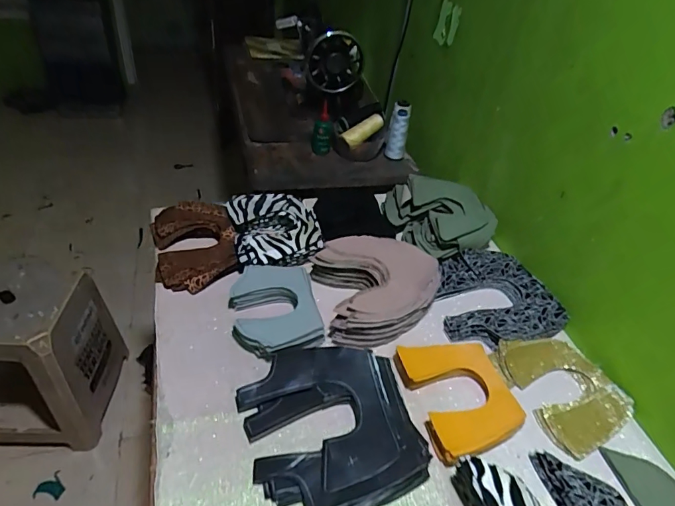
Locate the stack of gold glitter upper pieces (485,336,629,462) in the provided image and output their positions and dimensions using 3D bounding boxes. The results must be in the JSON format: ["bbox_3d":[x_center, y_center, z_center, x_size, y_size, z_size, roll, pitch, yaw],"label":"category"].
[{"bbox_3d":[0.308,0.176,0.632,0.131,0.018,0.163,-17,47,-27],"label":"stack of gold glitter upper pieces"}]

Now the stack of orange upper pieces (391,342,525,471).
[{"bbox_3d":[0.161,0.182,0.598,0.129,0.025,0.158,-6,43,-16],"label":"stack of orange upper pieces"}]

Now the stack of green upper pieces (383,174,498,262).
[{"bbox_3d":[0.193,-0.072,0.856,0.171,0.074,0.182,-15,46,-25],"label":"stack of green upper pieces"}]

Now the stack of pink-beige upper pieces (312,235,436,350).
[{"bbox_3d":[0.063,0.048,0.714,0.180,0.055,0.178,-6,42,-16],"label":"stack of pink-beige upper pieces"}]

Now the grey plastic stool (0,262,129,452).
[{"bbox_3d":[-0.777,0.264,1.196,0.308,0.386,0.322,1,41,-8],"label":"grey plastic stool"}]

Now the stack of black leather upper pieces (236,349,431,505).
[{"bbox_3d":[-0.009,0.200,0.553,0.193,0.033,0.211,-10,44,-17],"label":"stack of black leather upper pieces"}]

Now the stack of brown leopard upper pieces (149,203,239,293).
[{"bbox_3d":[-0.237,-0.016,0.768,0.126,0.038,0.178,-8,43,-18],"label":"stack of brown leopard upper pieces"}]

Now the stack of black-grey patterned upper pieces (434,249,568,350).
[{"bbox_3d":[0.246,0.068,0.739,0.182,0.026,0.182,-8,43,-17],"label":"stack of black-grey patterned upper pieces"}]

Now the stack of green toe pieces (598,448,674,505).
[{"bbox_3d":[0.369,0.283,0.537,0.061,0.014,0.115,-6,42,-16],"label":"stack of green toe pieces"}]

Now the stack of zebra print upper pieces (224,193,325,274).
[{"bbox_3d":[-0.101,-0.039,0.797,0.156,0.050,0.163,-8,43,-17],"label":"stack of zebra print upper pieces"}]

